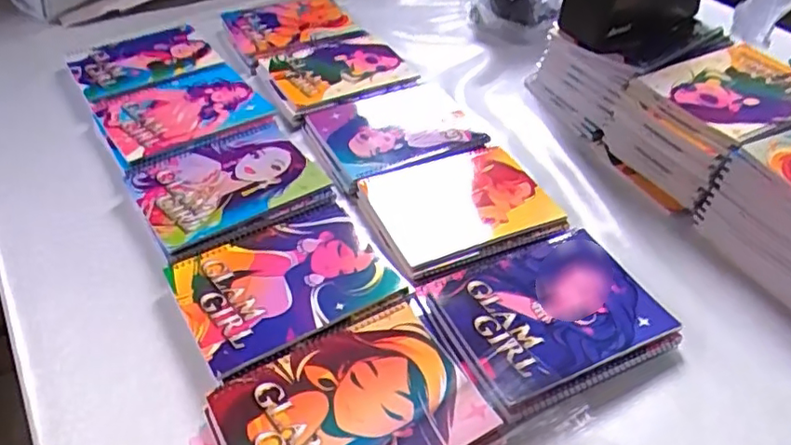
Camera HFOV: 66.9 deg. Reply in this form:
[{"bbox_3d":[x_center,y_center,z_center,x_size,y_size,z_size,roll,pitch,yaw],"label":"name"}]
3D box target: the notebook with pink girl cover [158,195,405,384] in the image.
[{"bbox_3d":[-0.110,0.054,0.589,0.191,0.009,0.153,-24,50,-25],"label":"notebook with pink girl cover"}]

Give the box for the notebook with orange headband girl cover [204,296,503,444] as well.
[{"bbox_3d":[-0.034,0.153,0.489,0.204,0.007,0.150,-22,50,-24],"label":"notebook with orange headband girl cover"}]

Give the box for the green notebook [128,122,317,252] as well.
[{"bbox_3d":[-0.192,-0.050,0.687,0.190,0.010,0.152,-24,51,-26],"label":"green notebook"}]

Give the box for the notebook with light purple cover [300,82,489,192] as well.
[{"bbox_3d":[0.000,-0.130,0.781,0.201,0.023,0.166,-21,49,-23],"label":"notebook with light purple cover"}]

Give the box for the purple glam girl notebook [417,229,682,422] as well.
[{"bbox_3d":[0.146,0.088,0.578,0.203,0.030,0.156,-16,47,-19],"label":"purple glam girl notebook"}]

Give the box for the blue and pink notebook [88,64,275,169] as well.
[{"bbox_3d":[-0.281,-0.152,0.785,0.194,0.016,0.157,-23,50,-25],"label":"blue and pink notebook"}]

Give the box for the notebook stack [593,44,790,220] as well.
[{"bbox_3d":[0.390,-0.116,0.742,0.199,0.124,0.168,-19,49,-22],"label":"notebook stack"}]

